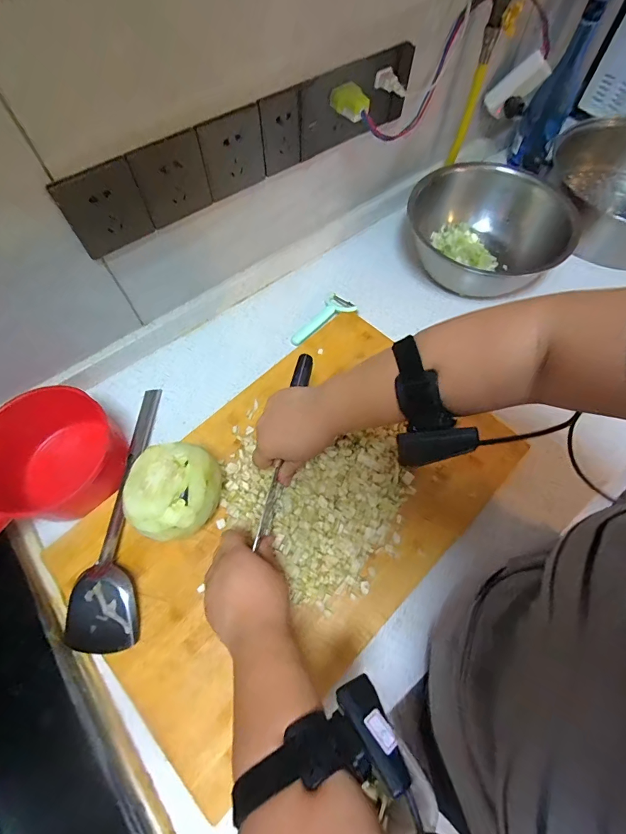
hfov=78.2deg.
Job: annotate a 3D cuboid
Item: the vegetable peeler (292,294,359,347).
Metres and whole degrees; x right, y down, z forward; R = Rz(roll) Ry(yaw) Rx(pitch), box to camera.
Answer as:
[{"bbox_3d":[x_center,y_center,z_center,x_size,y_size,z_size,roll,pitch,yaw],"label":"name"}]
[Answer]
[{"bbox_3d":[0.012,-0.167,0.654,0.125,0.014,0.061,-38,67,-17],"label":"vegetable peeler"}]

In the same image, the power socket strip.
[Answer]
[{"bbox_3d":[-0.073,-0.360,0.504,0.509,0.090,0.032,-35,69,-15],"label":"power socket strip"}]

